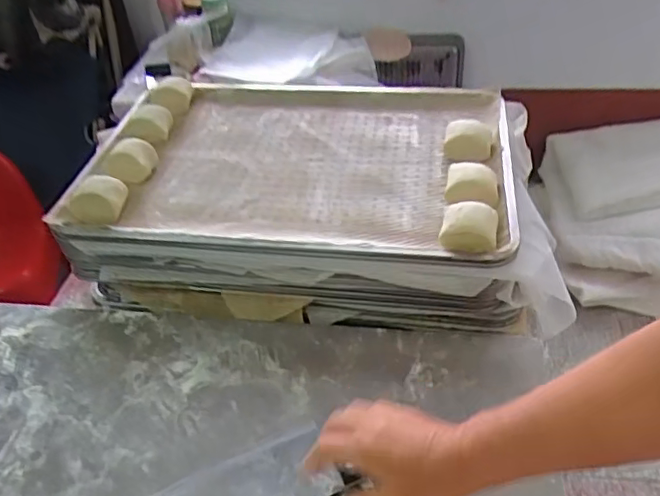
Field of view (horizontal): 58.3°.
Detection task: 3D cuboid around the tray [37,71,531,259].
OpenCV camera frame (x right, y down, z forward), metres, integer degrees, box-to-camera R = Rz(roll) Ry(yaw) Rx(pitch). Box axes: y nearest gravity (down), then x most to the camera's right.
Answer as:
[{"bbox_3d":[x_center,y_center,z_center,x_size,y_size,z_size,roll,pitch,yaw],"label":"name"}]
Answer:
[{"bbox_3d":[-0.043,-0.137,0.859,0.596,0.046,0.410,4,42,10],"label":"tray"}]

